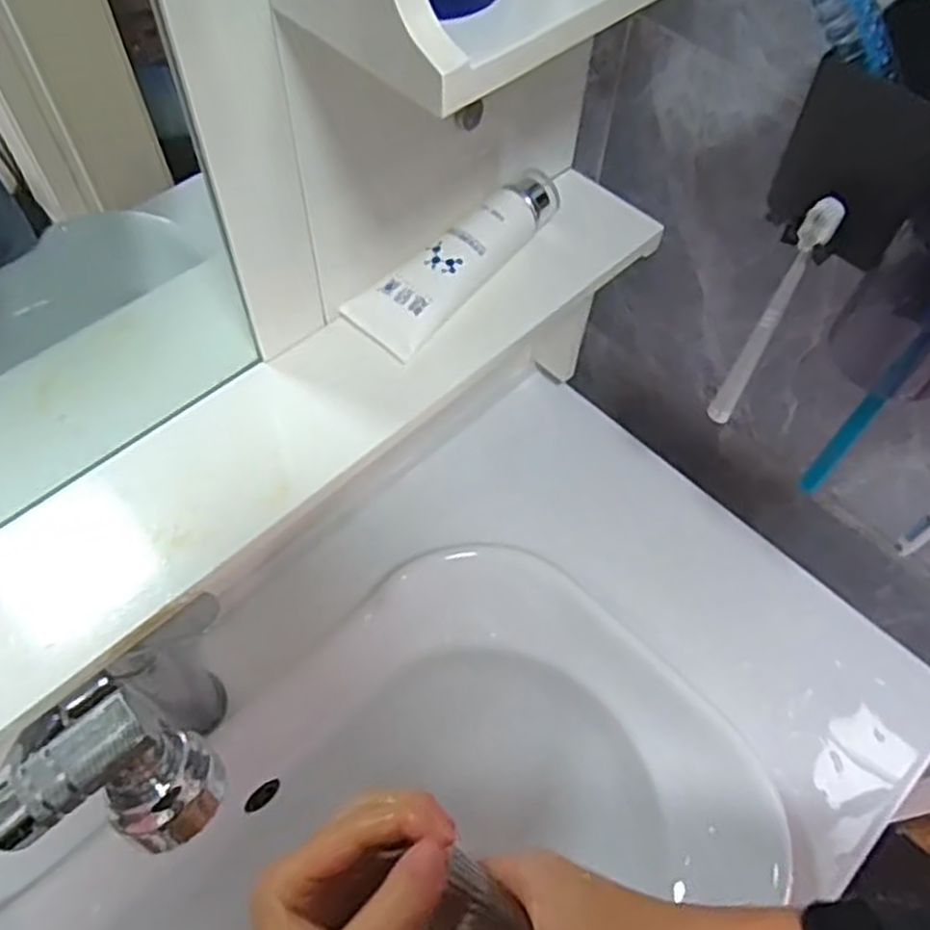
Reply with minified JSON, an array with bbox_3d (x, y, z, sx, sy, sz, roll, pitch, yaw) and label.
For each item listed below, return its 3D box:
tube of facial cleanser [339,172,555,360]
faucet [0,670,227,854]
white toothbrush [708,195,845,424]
[{"bbox_3d":[-0.003,-0.140,0.507,0.054,0.038,0.163,38,64,19],"label":"tube of facial cleanser"},{"bbox_3d":[-0.143,0.132,0.314,0.062,0.059,0.067,1,58,-2],"label":"faucet"},{"bbox_3d":[0.186,-0.084,0.481,0.015,0.192,0.014,33,63,17],"label":"white toothbrush"}]

